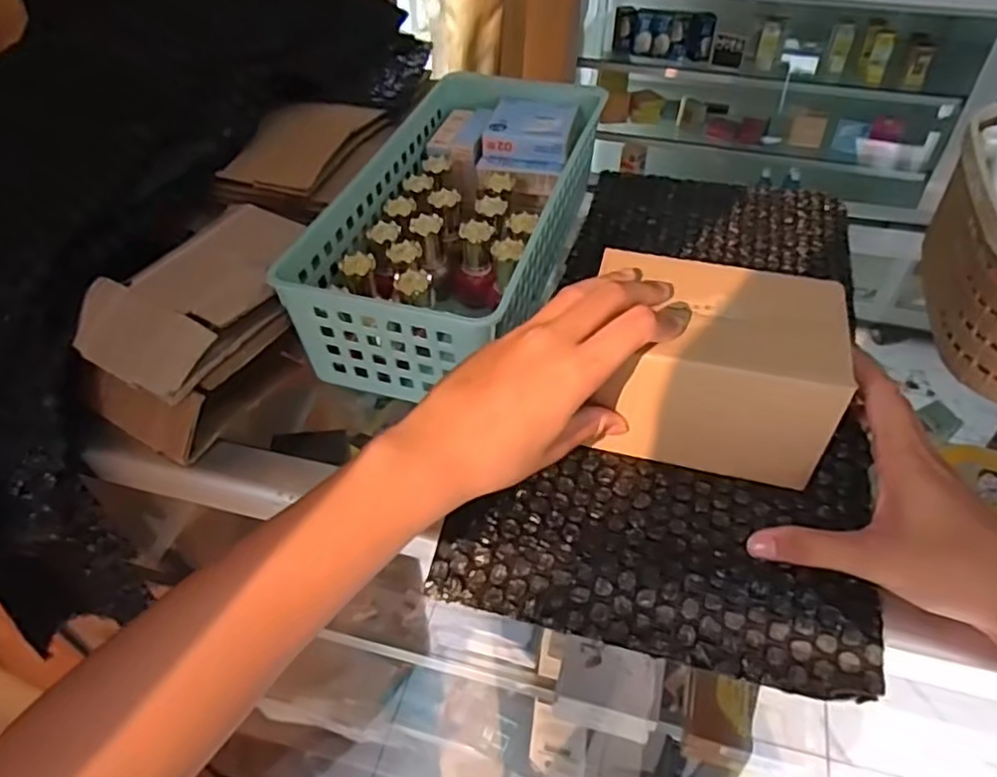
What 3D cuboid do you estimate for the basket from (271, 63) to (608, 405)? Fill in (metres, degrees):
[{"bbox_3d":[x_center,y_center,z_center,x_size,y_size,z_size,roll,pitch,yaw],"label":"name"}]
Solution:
[{"bbox_3d":[-0.023,-0.118,0.476,0.131,0.080,0.275,12,47,12],"label":"basket"}]

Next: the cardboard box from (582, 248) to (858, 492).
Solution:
[{"bbox_3d":[0.118,-0.011,0.375,0.120,0.080,0.080,12,47,12],"label":"cardboard box"}]

